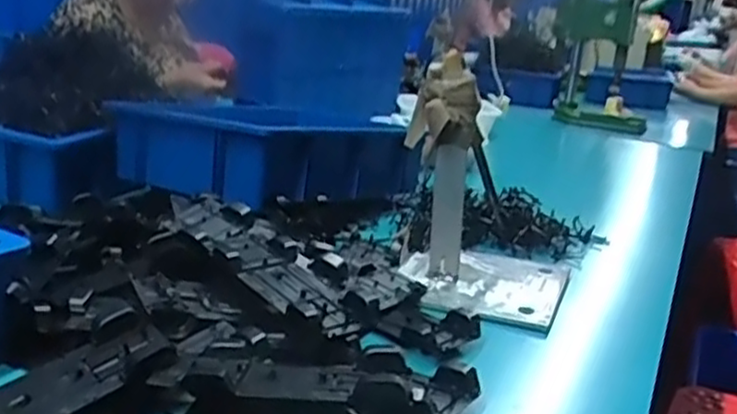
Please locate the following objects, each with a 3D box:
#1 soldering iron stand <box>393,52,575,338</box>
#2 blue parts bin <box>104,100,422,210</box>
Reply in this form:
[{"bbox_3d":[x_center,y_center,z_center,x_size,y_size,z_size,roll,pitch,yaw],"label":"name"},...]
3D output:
[{"bbox_3d":[0.141,-0.024,0.865,0.207,0.254,0.218,11,17,16],"label":"soldering iron stand"},{"bbox_3d":[-0.139,-0.081,1.055,0.324,0.118,0.281,17,20,33],"label":"blue parts bin"}]

